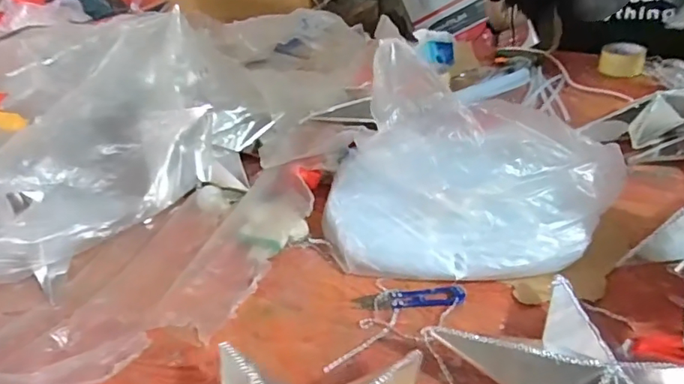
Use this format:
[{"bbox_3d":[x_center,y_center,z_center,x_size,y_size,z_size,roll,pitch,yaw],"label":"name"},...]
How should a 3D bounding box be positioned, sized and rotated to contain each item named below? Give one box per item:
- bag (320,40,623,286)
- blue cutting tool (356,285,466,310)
[{"bbox_3d":[0.144,-0.038,0.607,0.320,0.208,0.242,12,36,26],"label":"bag"},{"bbox_3d":[0.074,0.116,0.572,0.118,0.013,0.028,-6,32,0],"label":"blue cutting tool"}]

